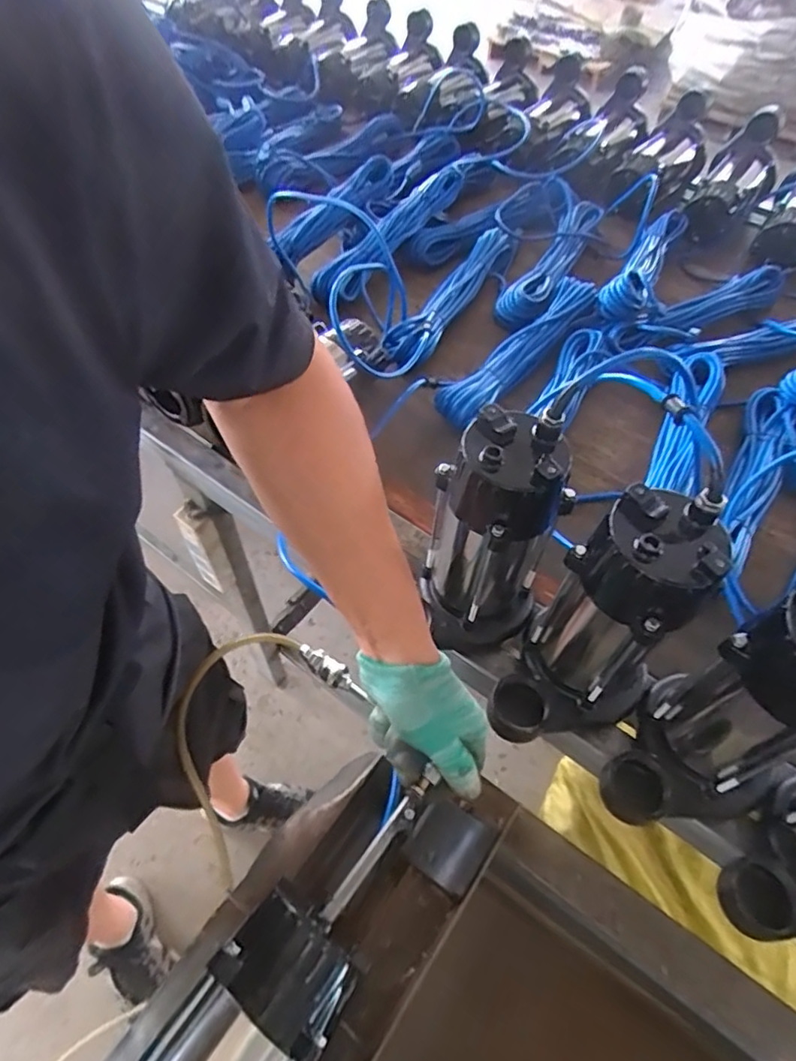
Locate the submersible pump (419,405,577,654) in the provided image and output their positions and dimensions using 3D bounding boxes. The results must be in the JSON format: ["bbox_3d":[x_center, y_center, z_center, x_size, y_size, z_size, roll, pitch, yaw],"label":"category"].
[{"bbox_3d":[0.089,0.009,0.526,0.108,0.232,0.101,1,55,-2],"label":"submersible pump"}]

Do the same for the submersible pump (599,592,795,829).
[{"bbox_3d":[0.254,0.146,0.437,0.141,0.224,0.108,-30,61,-21],"label":"submersible pump"}]

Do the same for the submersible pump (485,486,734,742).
[{"bbox_3d":[0.169,0.087,0.477,0.113,0.228,0.144,30,60,18],"label":"submersible pump"}]

